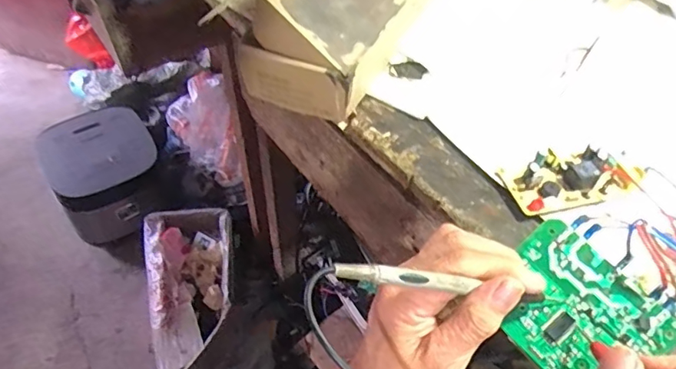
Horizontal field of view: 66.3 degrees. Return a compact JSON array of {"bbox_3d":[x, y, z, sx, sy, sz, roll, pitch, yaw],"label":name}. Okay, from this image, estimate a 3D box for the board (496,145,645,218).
[{"bbox_3d":[0.177,-0.007,0.389,0.096,0.020,0.045,-13,51,-12],"label":"board"}]

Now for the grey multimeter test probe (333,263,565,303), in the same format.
[{"bbox_3d":[0.064,0.056,0.286,0.143,0.009,0.007,12,46,-21],"label":"grey multimeter test probe"}]

